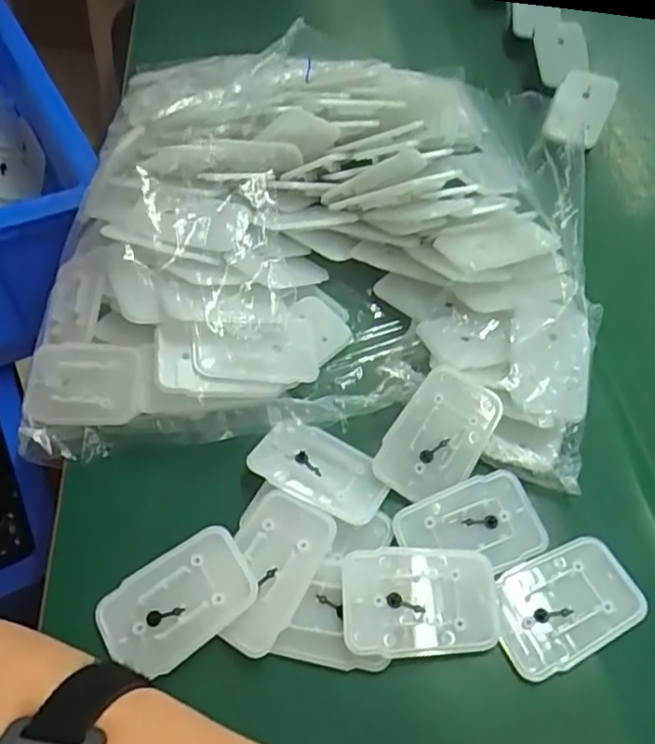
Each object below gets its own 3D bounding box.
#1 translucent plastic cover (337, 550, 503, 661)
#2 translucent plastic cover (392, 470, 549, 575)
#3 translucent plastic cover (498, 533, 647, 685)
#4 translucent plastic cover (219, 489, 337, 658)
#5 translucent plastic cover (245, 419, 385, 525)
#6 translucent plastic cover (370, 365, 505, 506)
[{"bbox_3d":[0.041,0.101,0.281,0.068,0.005,0.044,0,54,-5],"label":"translucent plastic cover"},{"bbox_3d":[0.069,0.075,0.302,0.067,0.009,0.043,-15,57,-15],"label":"translucent plastic cover"},{"bbox_3d":[0.108,0.105,0.286,0.067,0.009,0.044,-17,57,-16],"label":"translucent plastic cover"},{"bbox_3d":[-0.026,0.087,0.286,0.041,0.008,0.070,26,56,14],"label":"translucent plastic cover"},{"bbox_3d":[-0.003,0.049,0.320,0.068,0.007,0.038,26,56,14],"label":"translucent plastic cover"},{"bbox_3d":[0.056,0.032,0.319,0.044,0.006,0.068,30,82,4],"label":"translucent plastic cover"}]

